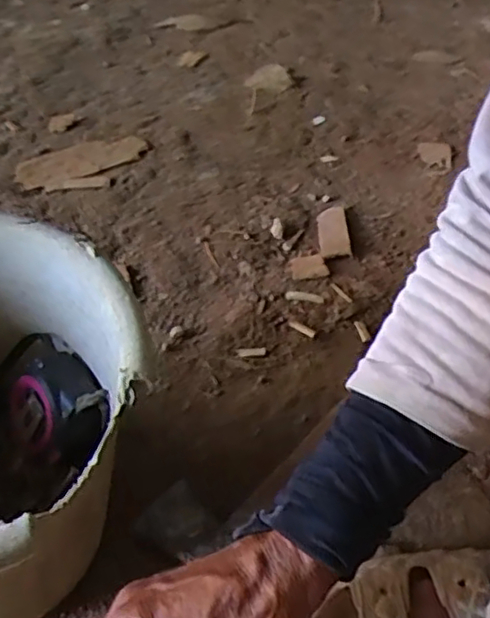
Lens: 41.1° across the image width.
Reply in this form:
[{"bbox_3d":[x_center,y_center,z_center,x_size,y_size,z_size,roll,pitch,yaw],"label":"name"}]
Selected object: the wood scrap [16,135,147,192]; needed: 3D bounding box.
[{"bbox_3d":[-0.207,-0.187,0.833,0.158,0.014,0.097,-11,47,-6],"label":"wood scrap"}]

